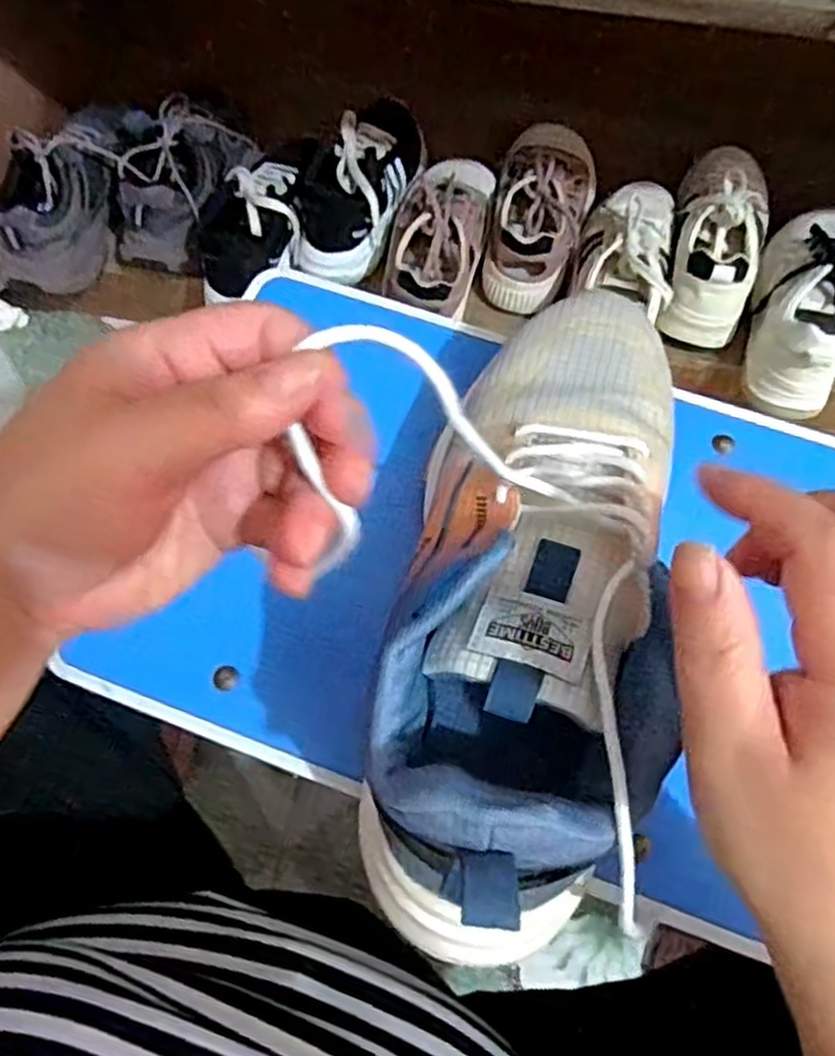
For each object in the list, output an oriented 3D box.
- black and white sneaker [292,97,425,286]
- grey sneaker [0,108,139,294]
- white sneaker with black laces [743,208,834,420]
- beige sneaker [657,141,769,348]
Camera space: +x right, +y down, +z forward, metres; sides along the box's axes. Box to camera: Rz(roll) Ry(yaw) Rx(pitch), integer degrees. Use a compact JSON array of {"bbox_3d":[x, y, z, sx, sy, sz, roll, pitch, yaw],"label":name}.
[{"bbox_3d":[-0.061,-0.361,0.809,0.091,0.084,0.209,24,84,10],"label":"black and white sneaker"},{"bbox_3d":[-0.369,-0.354,0.809,0.099,0.097,0.216,21,69,9],"label":"grey sneaker"},{"bbox_3d":[0.398,-0.232,0.779,0.090,0.106,0.224,14,68,6],"label":"white sneaker with black laces"},{"bbox_3d":[0.315,-0.302,0.771,0.092,0.083,0.227,13,82,6],"label":"beige sneaker"}]

